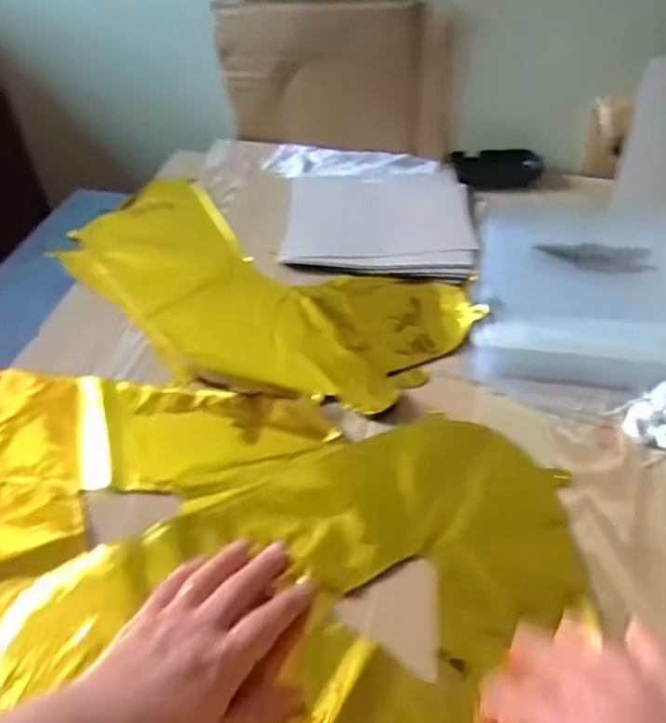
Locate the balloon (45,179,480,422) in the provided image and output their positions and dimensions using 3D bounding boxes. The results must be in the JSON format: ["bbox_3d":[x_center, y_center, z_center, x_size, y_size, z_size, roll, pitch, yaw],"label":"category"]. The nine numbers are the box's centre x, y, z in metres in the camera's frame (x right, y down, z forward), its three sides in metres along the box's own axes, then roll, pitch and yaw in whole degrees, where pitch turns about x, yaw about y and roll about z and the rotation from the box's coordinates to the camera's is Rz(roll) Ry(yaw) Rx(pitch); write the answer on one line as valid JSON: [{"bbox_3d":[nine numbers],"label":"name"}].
[{"bbox_3d":[-0.094,-0.075,0.618,0.418,0.019,0.216,27,51,26],"label":"balloon"}]

